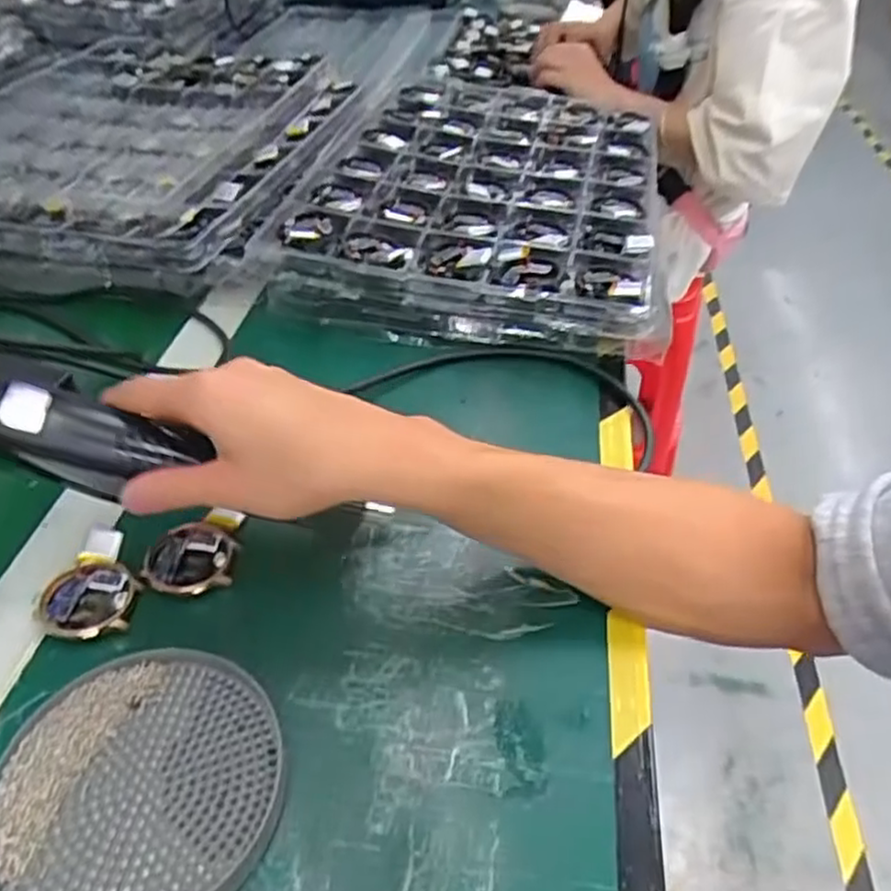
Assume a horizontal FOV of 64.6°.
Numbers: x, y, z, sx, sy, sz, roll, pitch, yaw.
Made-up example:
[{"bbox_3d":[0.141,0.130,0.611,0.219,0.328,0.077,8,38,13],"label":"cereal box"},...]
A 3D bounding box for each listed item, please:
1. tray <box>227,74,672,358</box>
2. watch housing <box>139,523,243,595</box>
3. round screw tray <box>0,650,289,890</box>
[{"bbox_3d":[0.039,-0.248,0.672,0.311,0.052,0.458,10,44,6],"label":"tray"},{"bbox_3d":[-0.137,0.062,0.381,0.044,0.010,0.042,1,44,-3],"label":"watch housing"},{"bbox_3d":[-0.126,0.143,0.296,0.111,0.014,0.112,2,44,-2],"label":"round screw tray"}]

